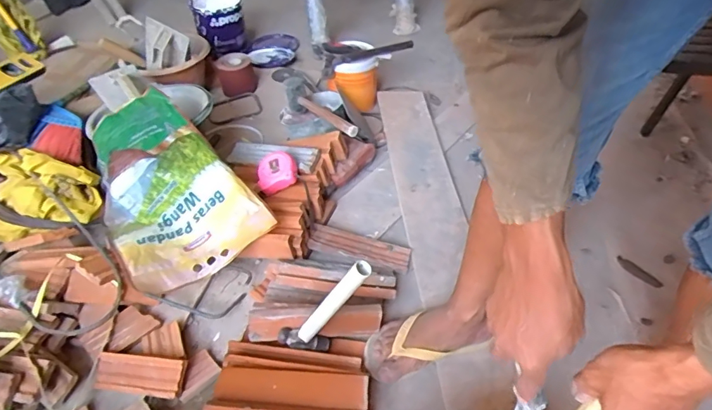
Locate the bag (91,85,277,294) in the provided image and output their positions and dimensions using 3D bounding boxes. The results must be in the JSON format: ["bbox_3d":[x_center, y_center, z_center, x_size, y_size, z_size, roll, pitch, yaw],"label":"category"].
[{"bbox_3d":[-0.384,-0.041,0.941,0.266,0.164,0.391,-28,49,-26],"label":"bag"}]

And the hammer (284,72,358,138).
[{"bbox_3d":[-0.094,-0.235,1.195,0.055,0.085,0.286,-26,48,-24],"label":"hammer"}]

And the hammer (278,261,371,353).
[{"bbox_3d":[-0.040,0.162,0.718,0.084,0.242,0.028,24,43,-11],"label":"hammer"}]

